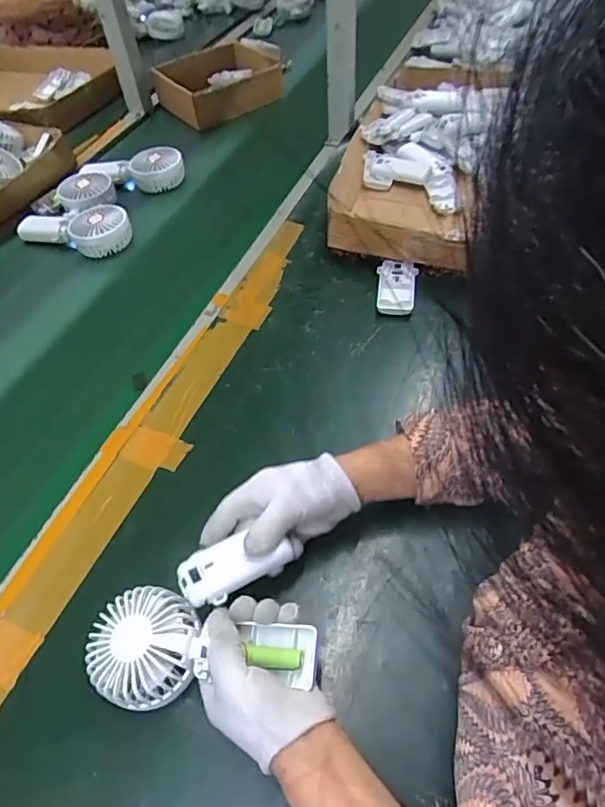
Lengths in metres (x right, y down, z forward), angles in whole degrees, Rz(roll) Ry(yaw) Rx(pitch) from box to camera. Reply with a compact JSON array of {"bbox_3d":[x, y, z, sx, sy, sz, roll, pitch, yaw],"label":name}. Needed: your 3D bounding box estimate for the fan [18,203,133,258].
[{"bbox_3d":[-0.350,-0.272,0.844,0.181,0.054,0.083,17,53,17],"label":"fan"}]

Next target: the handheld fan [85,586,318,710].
[{"bbox_3d":[-0.078,0.189,0.423,0.178,0.030,0.080,-1,50,7],"label":"handheld fan"}]

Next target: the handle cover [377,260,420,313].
[{"bbox_3d":[0.124,-0.156,0.719,0.051,0.018,0.090,9,51,11],"label":"handle cover"}]

